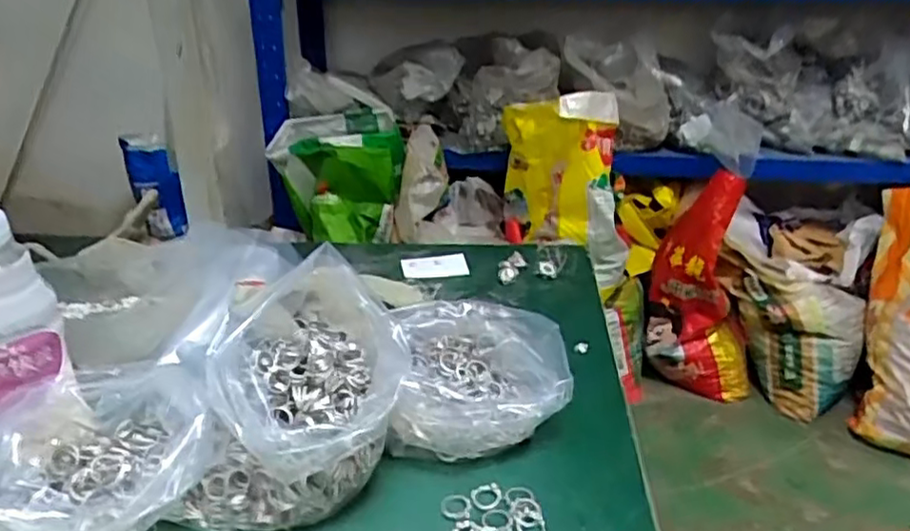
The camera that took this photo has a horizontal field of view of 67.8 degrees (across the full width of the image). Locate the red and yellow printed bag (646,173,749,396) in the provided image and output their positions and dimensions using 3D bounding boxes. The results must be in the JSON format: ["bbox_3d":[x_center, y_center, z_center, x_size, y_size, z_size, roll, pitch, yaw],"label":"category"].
[{"bbox_3d":[0.654,0.053,1.753,0.278,0.557,0.199,10,27,18],"label":"red and yellow printed bag"}]

